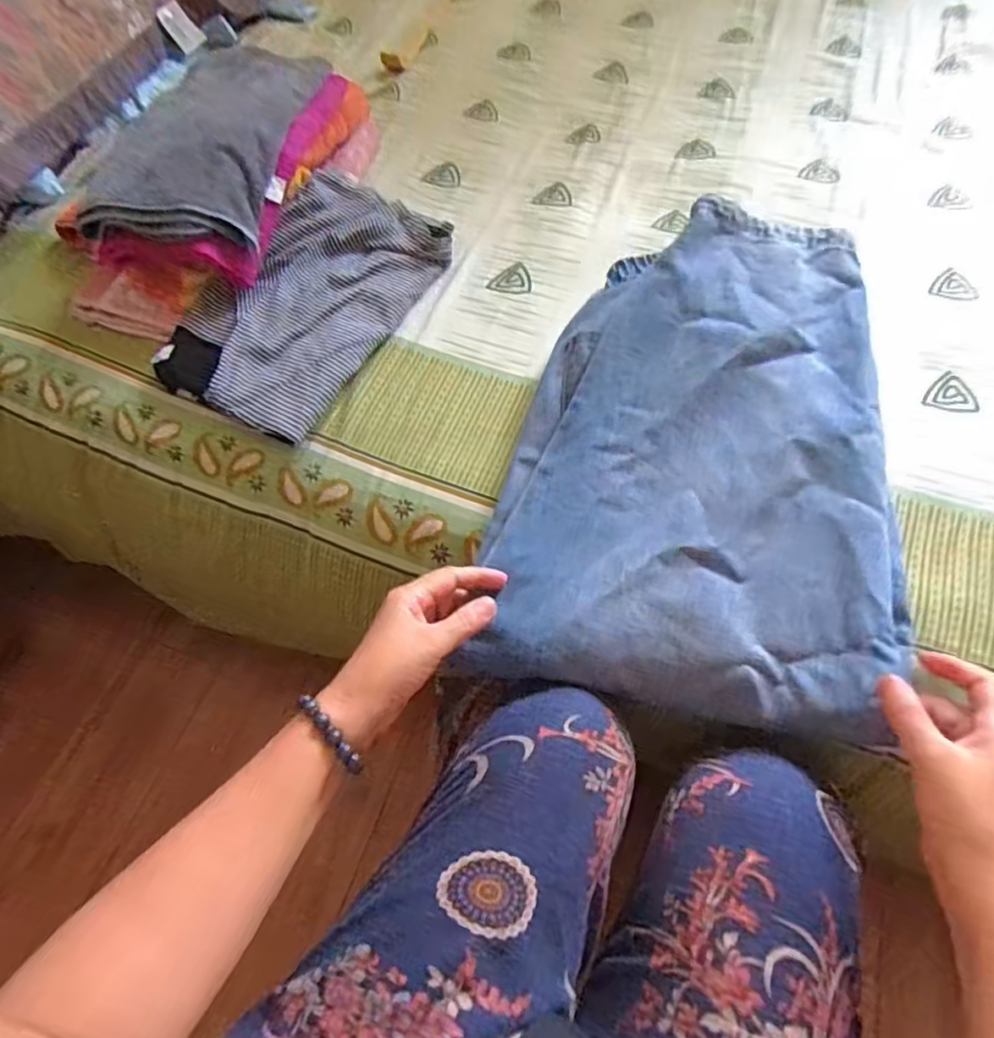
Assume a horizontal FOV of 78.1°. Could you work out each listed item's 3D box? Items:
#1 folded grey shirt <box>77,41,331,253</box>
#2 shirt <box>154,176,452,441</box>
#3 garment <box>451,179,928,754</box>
[{"bbox_3d":[-0.299,-0.418,0.653,0.163,0.049,0.320,6,62,6],"label":"folded grey shirt"},{"bbox_3d":[-0.193,-0.228,0.633,0.186,0.050,0.305,25,68,14],"label":"shirt"},{"bbox_3d":[0.166,-0.070,0.515,0.307,0.069,0.427,11,65,8],"label":"garment"}]

